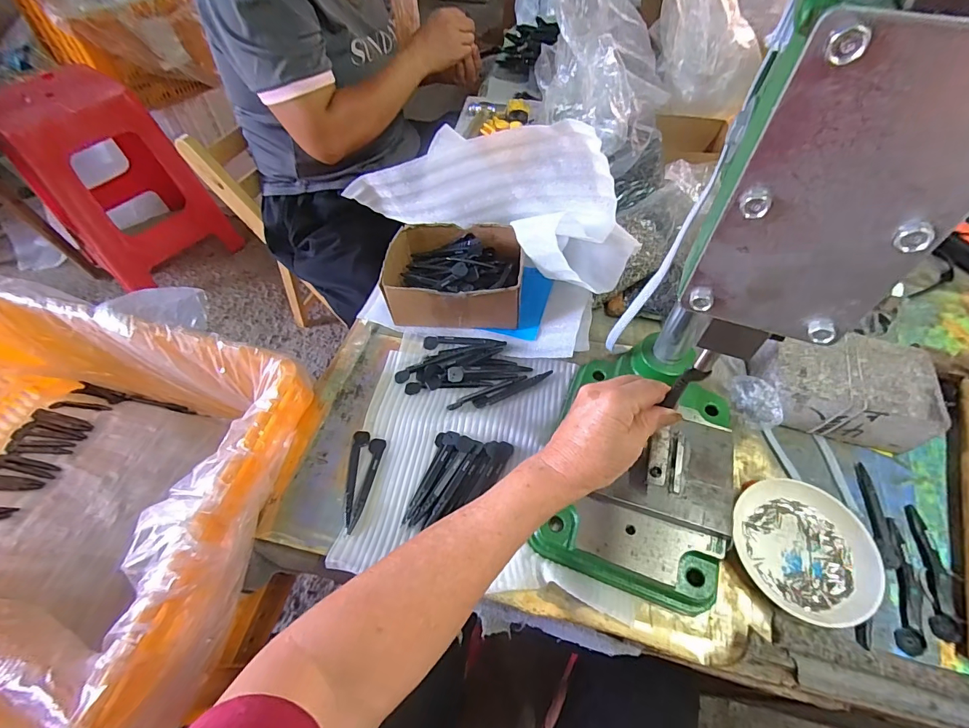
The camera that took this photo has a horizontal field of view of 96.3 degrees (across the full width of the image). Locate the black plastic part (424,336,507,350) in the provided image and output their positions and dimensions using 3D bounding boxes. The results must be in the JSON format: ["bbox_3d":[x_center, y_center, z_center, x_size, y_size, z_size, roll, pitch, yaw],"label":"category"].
[{"bbox_3d":[-0.024,-0.029,0.527,0.098,0.004,0.019,2,55,1],"label":"black plastic part"}]

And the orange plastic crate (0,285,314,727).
[{"bbox_3d":[-0.452,0.129,0.476,0.494,0.219,0.347,12,56,8],"label":"orange plastic crate"}]

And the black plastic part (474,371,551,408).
[{"bbox_3d":[0.034,0.028,0.497,0.099,0.005,0.014,-22,58,-15],"label":"black plastic part"}]

